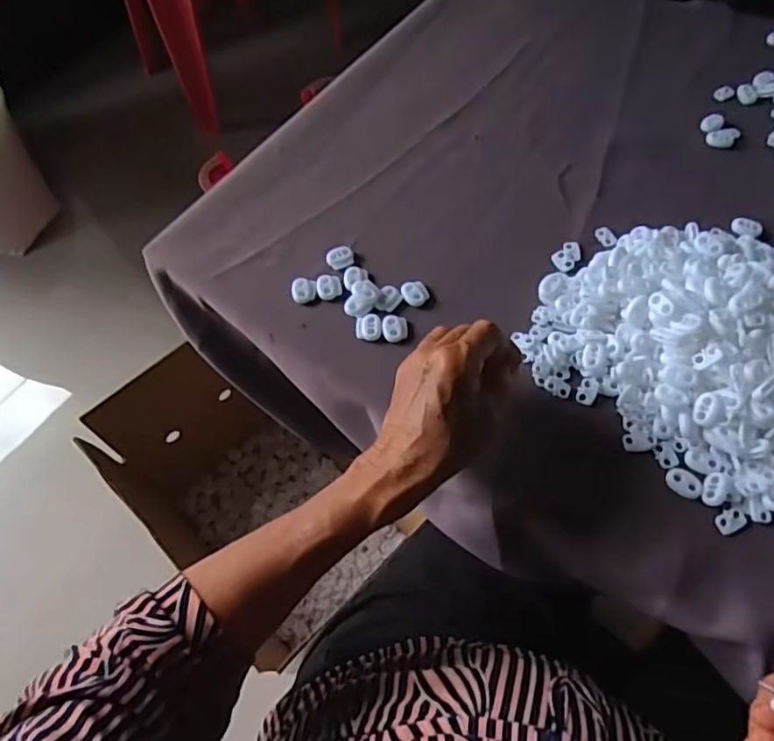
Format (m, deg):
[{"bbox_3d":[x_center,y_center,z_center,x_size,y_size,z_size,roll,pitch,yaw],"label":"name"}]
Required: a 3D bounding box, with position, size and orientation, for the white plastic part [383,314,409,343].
[{"bbox_3d":[0.006,-0.033,0.444,0.018,0.004,0.023,-6,63,-1],"label":"white plastic part"}]

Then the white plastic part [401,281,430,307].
[{"bbox_3d":[0.022,-0.060,0.459,0.020,0.004,0.021,-19,64,-8],"label":"white plastic part"}]

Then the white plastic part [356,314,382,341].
[{"bbox_3d":[-0.013,-0.033,0.446,0.019,0.004,0.021,2,63,3],"label":"white plastic part"}]

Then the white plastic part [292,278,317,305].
[{"bbox_3d":[-0.064,-0.063,0.463,0.018,0.006,0.021,-4,63,0],"label":"white plastic part"}]

